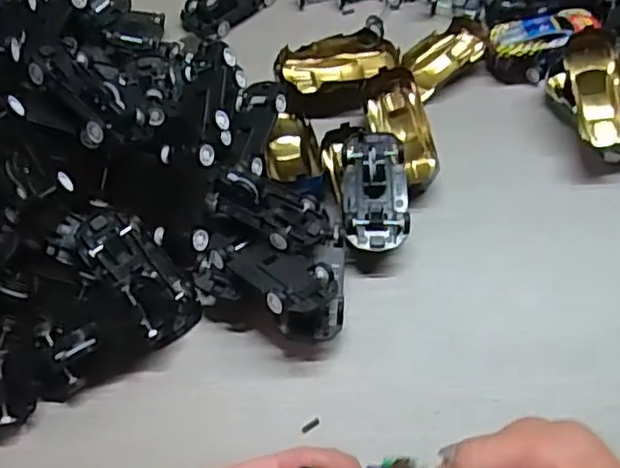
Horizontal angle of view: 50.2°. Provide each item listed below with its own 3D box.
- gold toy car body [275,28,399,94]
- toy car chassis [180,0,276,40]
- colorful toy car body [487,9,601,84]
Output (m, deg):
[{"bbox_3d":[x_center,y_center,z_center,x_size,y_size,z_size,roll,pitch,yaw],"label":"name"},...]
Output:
[{"bbox_3d":[0.014,-0.095,0.370,0.067,0.019,0.025,-19,61,-12],"label":"gold toy car body"},{"bbox_3d":[-0.048,-0.144,0.404,0.032,0.013,0.065,38,65,20],"label":"toy car chassis"},{"bbox_3d":[0.134,-0.108,0.377,0.065,0.023,0.031,-15,60,-10],"label":"colorful toy car body"}]

